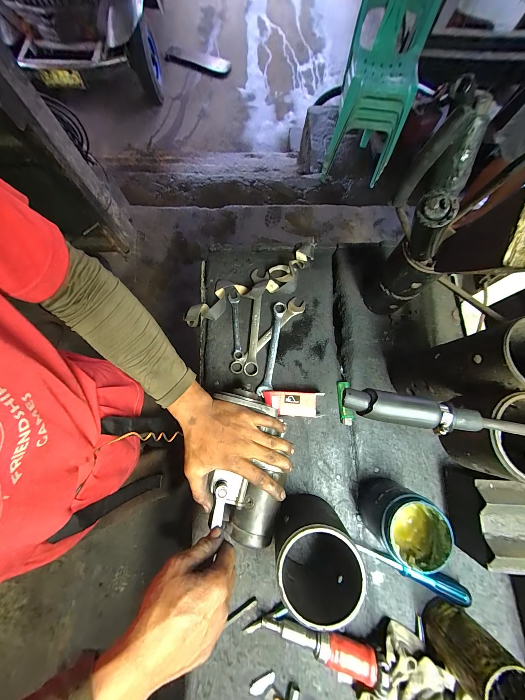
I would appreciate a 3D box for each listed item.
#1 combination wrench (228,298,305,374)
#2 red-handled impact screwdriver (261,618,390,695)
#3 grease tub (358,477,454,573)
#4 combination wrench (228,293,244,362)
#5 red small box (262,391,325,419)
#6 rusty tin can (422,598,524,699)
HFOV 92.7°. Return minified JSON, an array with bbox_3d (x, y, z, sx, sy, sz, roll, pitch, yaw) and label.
[{"bbox_3d":[0.013,-0.030,0.504,0.033,0.008,0.204,41,79,8],"label":"combination wrench"},{"bbox_3d":[0.088,0.441,0.369,0.177,0.041,0.047,15,76,2],"label":"red-handled impact screwdriver"},{"bbox_3d":[0.207,0.260,0.381,0.088,0.100,0.093,0,76,-1],"label":"grease tub"},{"bbox_3d":[-0.052,-0.048,0.508,0.024,0.011,0.145,-6,76,-3],"label":"combination wrench"},{"bbox_3d":[0.057,0.100,0.457,0.108,0.040,0.046,3,76,-1],"label":"red small box"},{"bbox_3d":[0.287,0.420,0.337,0.071,0.109,0.083,-39,80,-10],"label":"rusty tin can"}]

